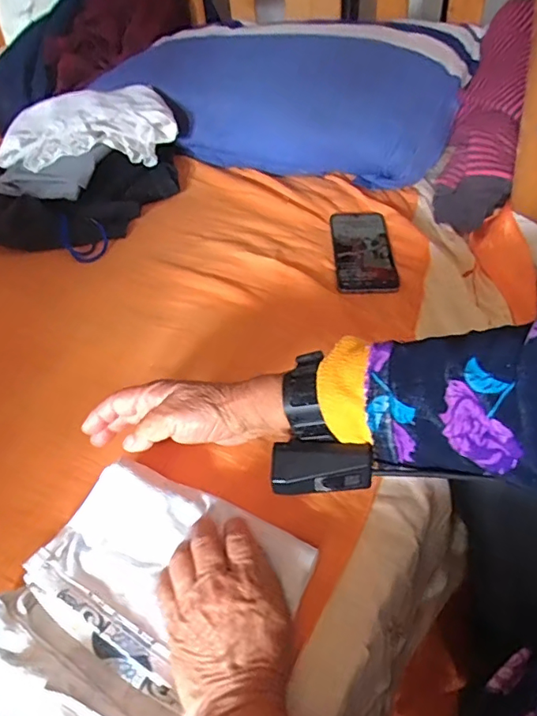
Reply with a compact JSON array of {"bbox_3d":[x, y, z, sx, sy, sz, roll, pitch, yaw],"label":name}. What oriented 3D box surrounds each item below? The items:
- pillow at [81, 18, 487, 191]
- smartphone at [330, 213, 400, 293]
[{"bbox_3d":[0.003,-0.458,0.886,0.622,0.160,0.252,13,48,18],"label":"pillow"},{"bbox_3d":[0.124,-0.147,0.680,0.074,0.011,0.179,-2,45,4],"label":"smartphone"}]

